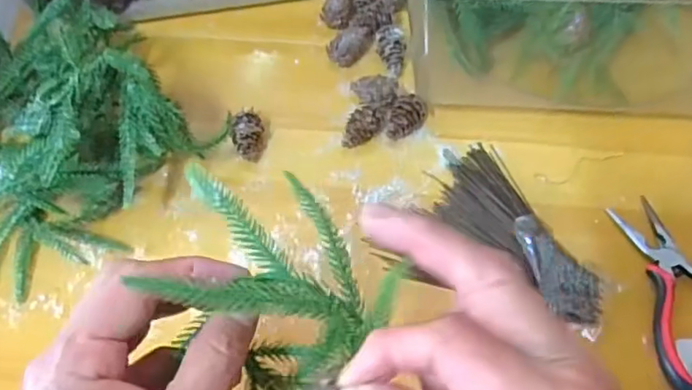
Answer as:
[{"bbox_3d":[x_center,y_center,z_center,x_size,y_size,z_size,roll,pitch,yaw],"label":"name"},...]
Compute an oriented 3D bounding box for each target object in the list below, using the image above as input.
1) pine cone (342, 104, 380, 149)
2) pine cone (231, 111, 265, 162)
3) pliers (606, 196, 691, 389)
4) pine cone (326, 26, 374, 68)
[{"bbox_3d":[0.012,-0.046,0.412,0.020,0.023,0.029,28,68,15],"label":"pine cone"},{"bbox_3d":[-0.070,-0.040,0.413,0.019,0.025,0.035,-6,63,-1],"label":"pine cone"},{"bbox_3d":[0.221,0.058,0.356,0.085,0.022,0.128,-11,64,-3],"label":"pliers"},{"bbox_3d":[0.004,-0.114,0.449,0.038,0.021,0.021,-41,69,-16],"label":"pine cone"}]

